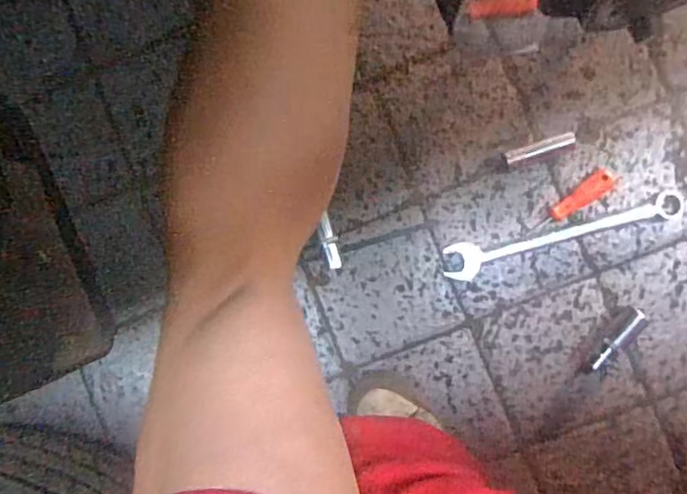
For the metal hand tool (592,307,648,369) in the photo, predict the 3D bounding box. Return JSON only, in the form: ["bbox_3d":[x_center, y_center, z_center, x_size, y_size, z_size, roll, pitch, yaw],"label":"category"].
[{"bbox_3d":[0.305,0.102,0.651,0.030,0.029,0.081,38,92,6],"label":"metal hand tool"}]

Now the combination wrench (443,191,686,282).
[{"bbox_3d":[0.250,-0.012,0.671,0.269,0.006,0.041,-14,86,5],"label":"combination wrench"}]

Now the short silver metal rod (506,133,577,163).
[{"bbox_3d":[0.224,-0.113,0.674,0.079,0.015,0.015,-18,86,5],"label":"short silver metal rod"}]

